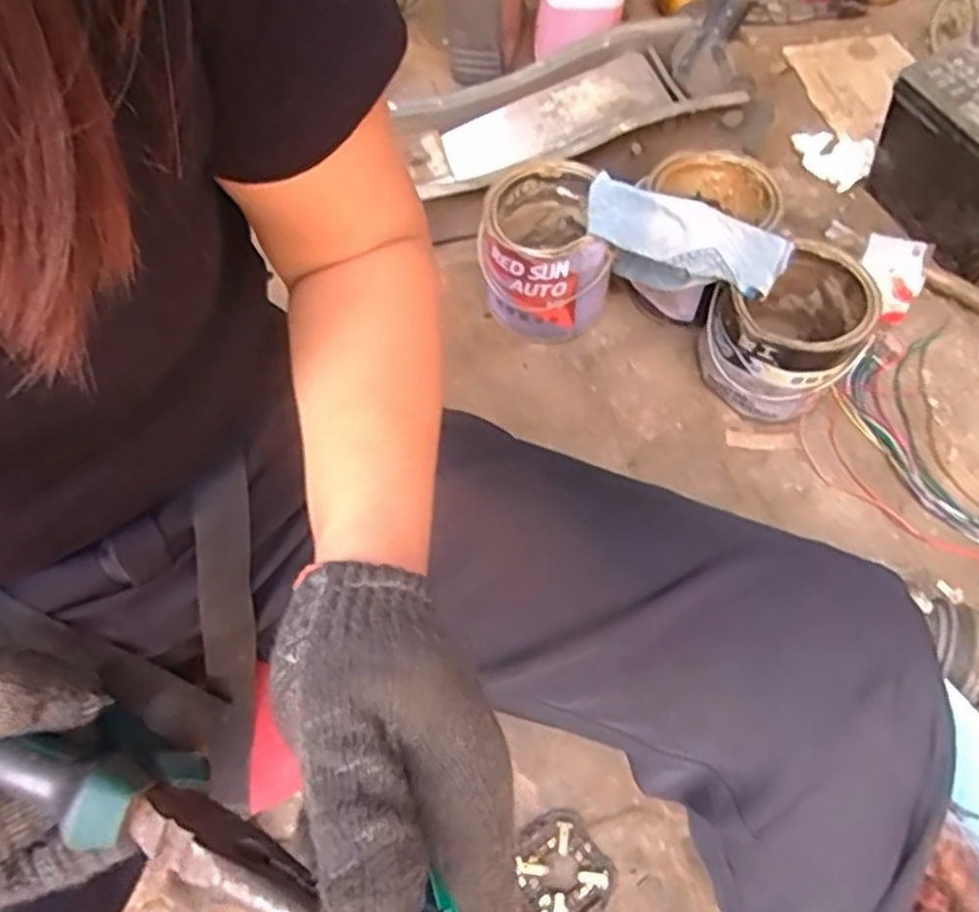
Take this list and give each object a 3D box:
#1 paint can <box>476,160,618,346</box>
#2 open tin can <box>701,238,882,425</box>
[{"bbox_3d":[0.071,-0.259,0.971,0.150,0.152,0.168,-9,60,-5],"label":"paint can"},{"bbox_3d":[0.345,-0.142,0.899,0.158,0.163,0.157,0,59,0],"label":"open tin can"}]

